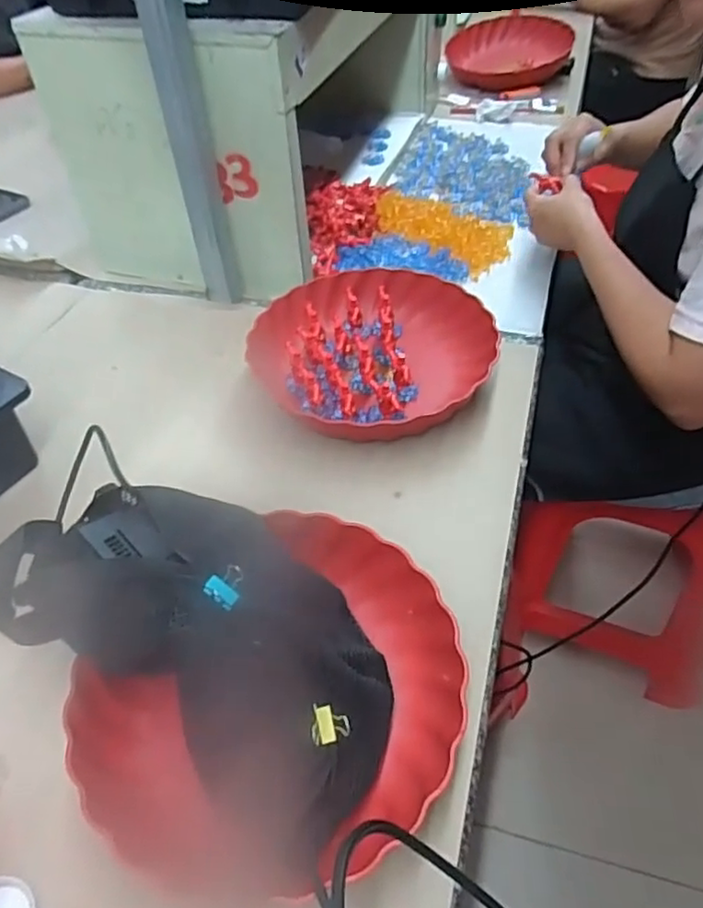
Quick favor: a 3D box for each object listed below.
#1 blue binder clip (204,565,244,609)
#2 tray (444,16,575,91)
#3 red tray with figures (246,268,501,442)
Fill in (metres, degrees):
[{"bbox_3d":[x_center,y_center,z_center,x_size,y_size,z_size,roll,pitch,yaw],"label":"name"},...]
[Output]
[{"bbox_3d":[-0.071,0.075,0.364,0.018,0.010,0.023,22,52,23],"label":"blue binder clip"},{"bbox_3d":[0.310,-0.792,1.251,0.235,0.057,0.253,4,47,7],"label":"tray"},{"bbox_3d":[0.024,-0.108,0.662,0.238,0.049,0.230,16,50,18],"label":"red tray with figures"}]

